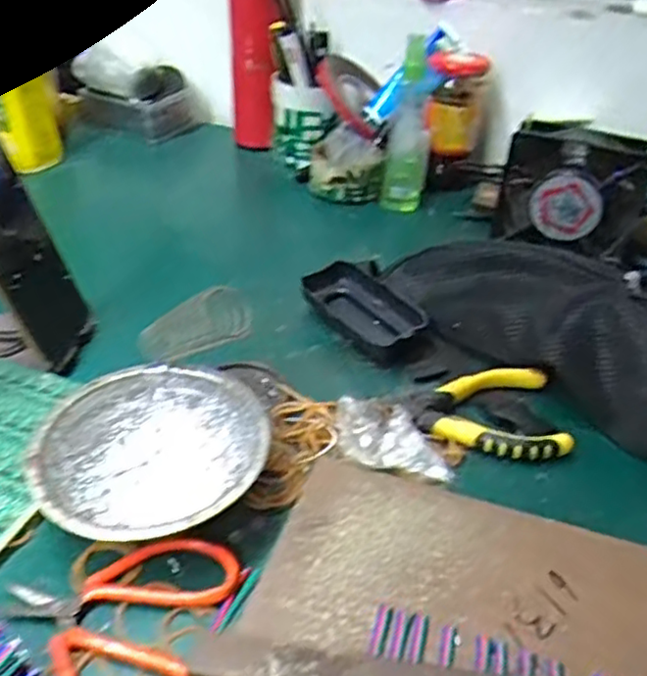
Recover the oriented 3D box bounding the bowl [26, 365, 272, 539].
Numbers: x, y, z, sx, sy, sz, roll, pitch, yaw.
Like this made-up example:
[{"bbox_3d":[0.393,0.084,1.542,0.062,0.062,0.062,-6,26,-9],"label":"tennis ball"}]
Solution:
[{"bbox_3d":[-0.097,0.069,0.386,0.128,0.037,0.120,-17,40,-25],"label":"bowl"}]

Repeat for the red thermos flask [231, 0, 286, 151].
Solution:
[{"bbox_3d":[-0.075,-0.320,0.757,0.054,0.214,0.057,-1,37,-6],"label":"red thermos flask"}]

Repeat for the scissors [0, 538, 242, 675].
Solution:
[{"bbox_3d":[-0.087,0.139,0.315,0.105,0.007,0.094,-12,38,-19],"label":"scissors"}]

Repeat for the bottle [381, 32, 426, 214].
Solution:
[{"bbox_3d":[0.088,-0.213,0.681,0.040,0.166,0.044,9,36,9],"label":"bottle"}]

